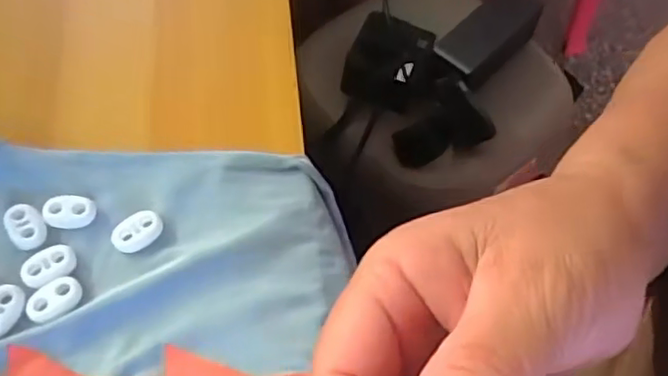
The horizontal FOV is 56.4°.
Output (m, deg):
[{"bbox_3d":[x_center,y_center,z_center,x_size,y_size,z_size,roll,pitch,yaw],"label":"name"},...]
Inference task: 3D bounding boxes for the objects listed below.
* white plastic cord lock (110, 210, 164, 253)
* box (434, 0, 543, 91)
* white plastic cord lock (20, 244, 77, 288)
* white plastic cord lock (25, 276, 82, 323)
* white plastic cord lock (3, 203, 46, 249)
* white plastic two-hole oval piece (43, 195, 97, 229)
[{"bbox_3d":[-0.086,0.019,0.276,0.023,0.005,0.014,-39,69,-23],"label":"white plastic cord lock"},{"bbox_3d":[0.151,-0.148,0.611,0.123,0.041,0.050,-40,70,-23],"label":"box"},{"bbox_3d":[-0.121,0.033,0.264,0.022,0.004,0.017,-33,67,-21],"label":"white plastic cord lock"},{"bbox_3d":[-0.116,0.046,0.257,0.022,0.004,0.015,-26,65,-18],"label":"white plastic cord lock"},{"bbox_3d":[-0.135,0.016,0.273,0.015,0.004,0.022,-31,67,-20],"label":"white plastic cord lock"},{"bbox_3d":[-0.118,0.011,0.278,0.022,0.005,0.015,3,60,-2],"label":"white plastic two-hole oval piece"}]

